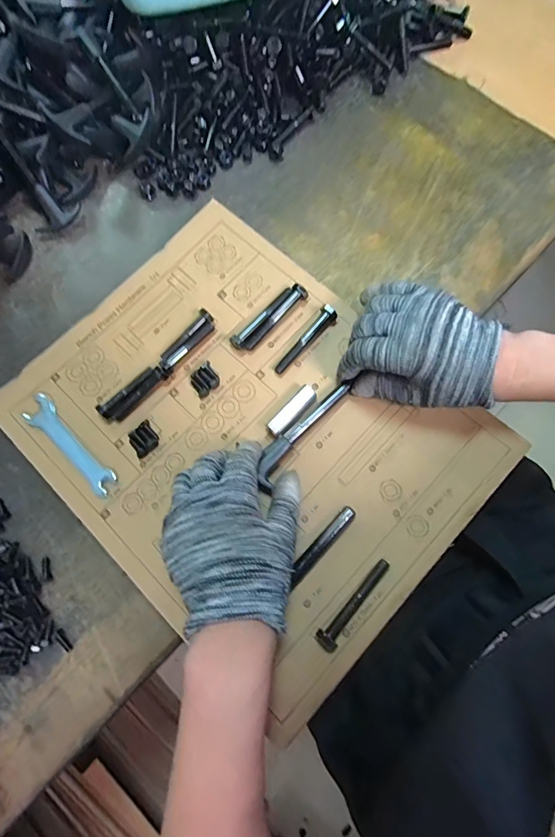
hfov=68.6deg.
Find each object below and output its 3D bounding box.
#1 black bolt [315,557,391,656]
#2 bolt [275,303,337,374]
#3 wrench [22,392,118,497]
[{"bbox_3d":[0.060,0.141,0.305,0.016,0.016,0.077,43,82,12],"label":"black bolt"},{"bbox_3d":[0.024,-0.070,0.370,0.015,0.014,0.074,43,92,10],"label":"bolt"},{"bbox_3d":[-0.180,0.021,0.351,0.111,0.008,0.024,42,81,11],"label":"wrench"}]

